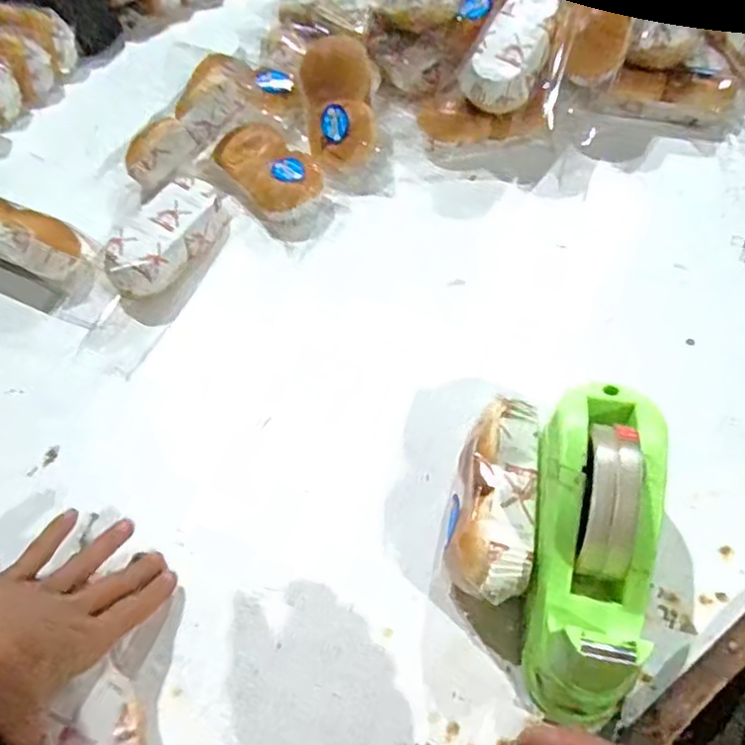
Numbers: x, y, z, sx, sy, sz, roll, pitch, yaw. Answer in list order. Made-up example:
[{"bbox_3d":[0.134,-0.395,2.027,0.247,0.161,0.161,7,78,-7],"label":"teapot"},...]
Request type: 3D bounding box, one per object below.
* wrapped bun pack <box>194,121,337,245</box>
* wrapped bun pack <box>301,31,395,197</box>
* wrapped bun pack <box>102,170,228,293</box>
[{"bbox_3d":[-0.110,-0.208,0.670,0.168,0.049,0.086,37,67,23],"label":"wrapped bun pack"},{"bbox_3d":[-0.030,-0.273,0.683,0.083,0.044,0.174,-11,85,-3],"label":"wrapped bun pack"},{"bbox_3d":[-0.202,-0.134,0.630,0.065,0.061,0.153,15,61,13],"label":"wrapped bun pack"}]

